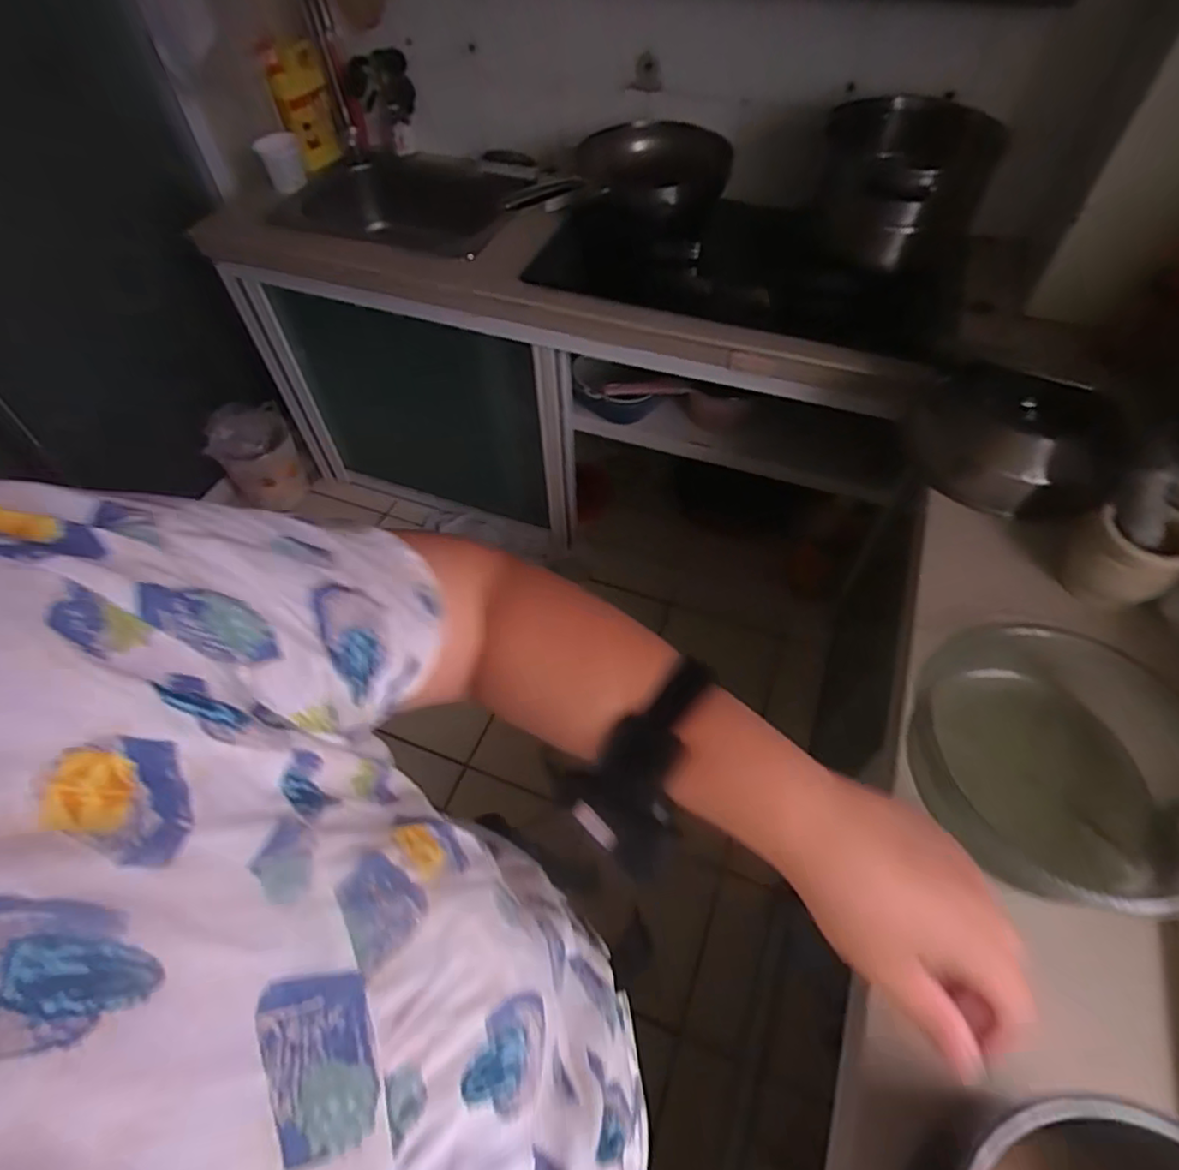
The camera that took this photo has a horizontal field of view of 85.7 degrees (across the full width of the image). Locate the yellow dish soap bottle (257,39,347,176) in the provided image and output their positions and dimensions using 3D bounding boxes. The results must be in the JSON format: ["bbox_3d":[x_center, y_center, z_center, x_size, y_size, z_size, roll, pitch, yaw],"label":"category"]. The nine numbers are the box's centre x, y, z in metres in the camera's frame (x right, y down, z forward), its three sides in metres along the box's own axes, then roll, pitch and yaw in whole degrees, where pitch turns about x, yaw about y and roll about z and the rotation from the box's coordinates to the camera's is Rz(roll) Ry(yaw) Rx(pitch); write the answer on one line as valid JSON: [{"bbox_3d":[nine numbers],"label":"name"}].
[{"bbox_3d":[-0.593,-1.000,1.339,0.109,0.218,0.042,-9,55,-3],"label":"yellow dish soap bottle"}]

